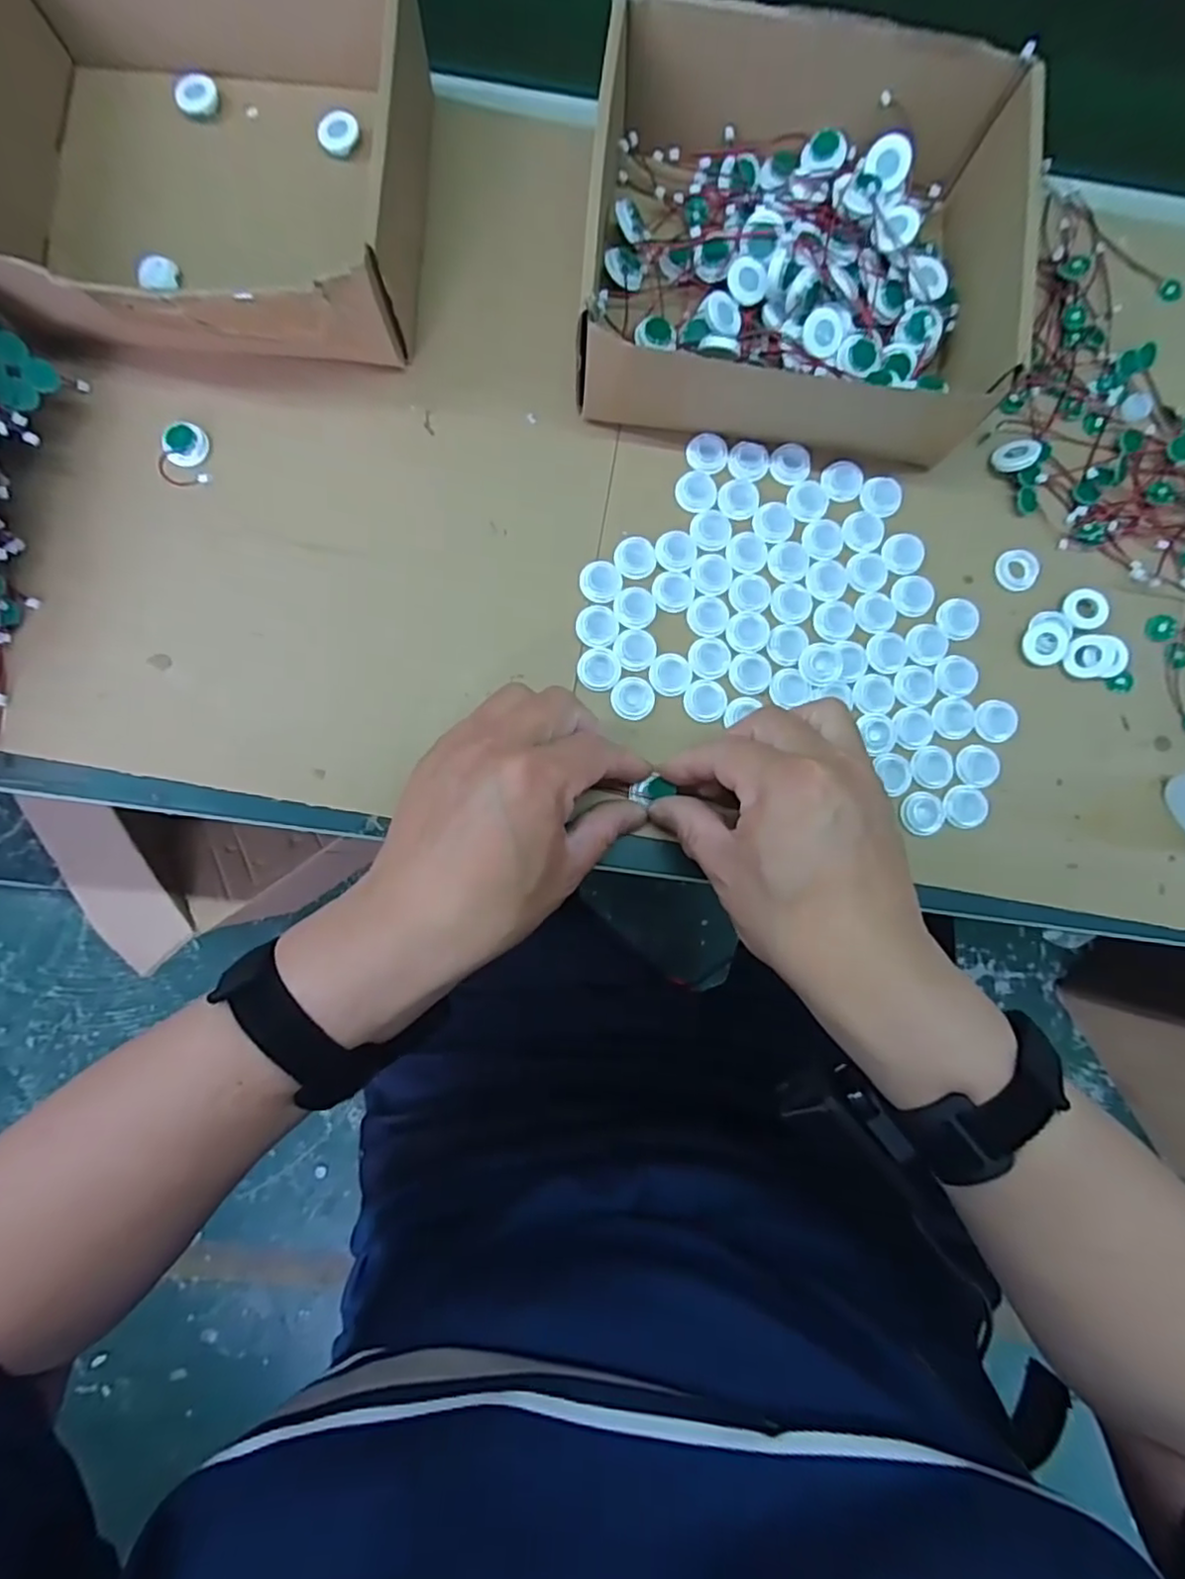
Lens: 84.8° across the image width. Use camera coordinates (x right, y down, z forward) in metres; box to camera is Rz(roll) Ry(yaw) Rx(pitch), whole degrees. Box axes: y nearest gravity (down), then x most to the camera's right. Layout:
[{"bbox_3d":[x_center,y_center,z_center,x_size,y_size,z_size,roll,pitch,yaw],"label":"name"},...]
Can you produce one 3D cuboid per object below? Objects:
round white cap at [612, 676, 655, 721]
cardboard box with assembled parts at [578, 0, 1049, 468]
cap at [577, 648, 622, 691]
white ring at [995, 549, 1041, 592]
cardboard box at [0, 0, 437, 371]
[{"bbox_3d":[0.022,-0.049,0.344,0.022,0.004,0.022,0,84,-2],"label":"round white cap"},{"bbox_3d":[0.107,-0.285,0.336,0.214,0.062,0.197,4,84,-2],"label":"cardboard box with assembled parts"},{"bbox_3d":[0.004,-0.064,0.344,0.022,0.004,0.023,0,84,-2],"label":"cap"},{"bbox_3d":[0.237,-0.122,0.361,0.022,0.004,0.023,0,84,-2],"label":"white ring"},{"bbox_3d":[-0.197,-0.321,0.328,0.207,0.069,0.191,3,84,-2],"label":"cardboard box"}]

